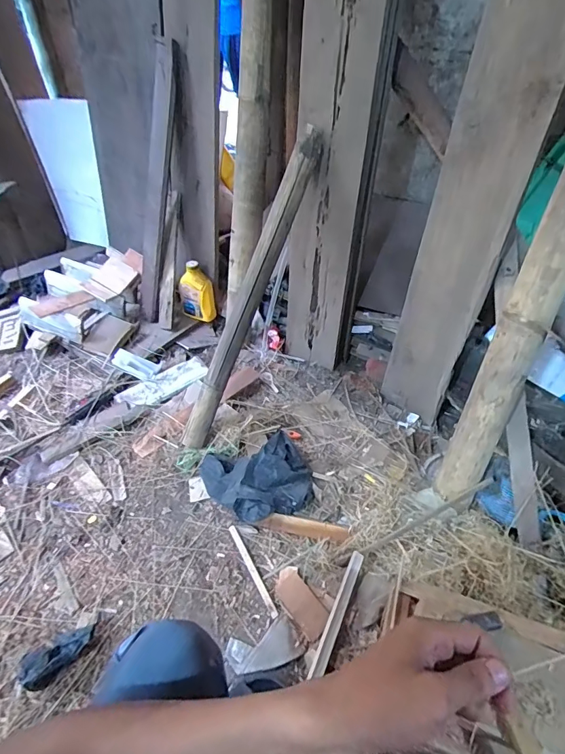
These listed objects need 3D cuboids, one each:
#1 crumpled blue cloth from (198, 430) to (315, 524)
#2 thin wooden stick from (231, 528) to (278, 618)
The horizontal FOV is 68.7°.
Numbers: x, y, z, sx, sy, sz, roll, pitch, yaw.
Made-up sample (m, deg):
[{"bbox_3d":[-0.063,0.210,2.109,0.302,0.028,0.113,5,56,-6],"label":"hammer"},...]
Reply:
[{"bbox_3d":[-0.057,0.235,0.953,0.248,0.065,0.202,-10,43,-11],"label":"crumpled blue cloth"},{"bbox_3d":[-0.061,0.386,0.833,0.013,0.013,0.196,-20,45,-21],"label":"thin wooden stick"}]

